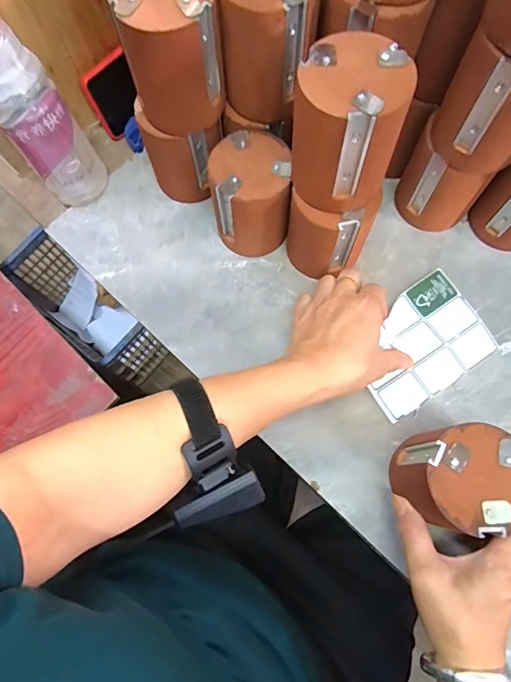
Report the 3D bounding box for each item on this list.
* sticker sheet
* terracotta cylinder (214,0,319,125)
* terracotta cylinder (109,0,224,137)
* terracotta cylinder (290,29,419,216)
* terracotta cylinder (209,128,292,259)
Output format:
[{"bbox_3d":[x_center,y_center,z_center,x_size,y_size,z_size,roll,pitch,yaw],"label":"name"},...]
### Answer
[{"bbox_3d":[0.165,0.004,0.435,0.136,0.006,0.098,-35,78,-6],"label":"sticker sheet"},{"bbox_3d":[0.013,-0.250,0.360,0.077,0.101,0.075,0,75,1],"label":"terracotta cylinder"},{"bbox_3d":[-0.067,-0.238,0.355,0.072,0.097,0.077,-13,75,-2],"label":"terracotta cylinder"},{"bbox_3d":[0.071,-0.161,0.331,0.080,0.096,0.077,8,75,4],"label":"terracotta cylinder"},{"bbox_3d":[-0.004,-0.141,0.434,0.074,0.102,0.083,-1,73,1],"label":"terracotta cylinder"}]

